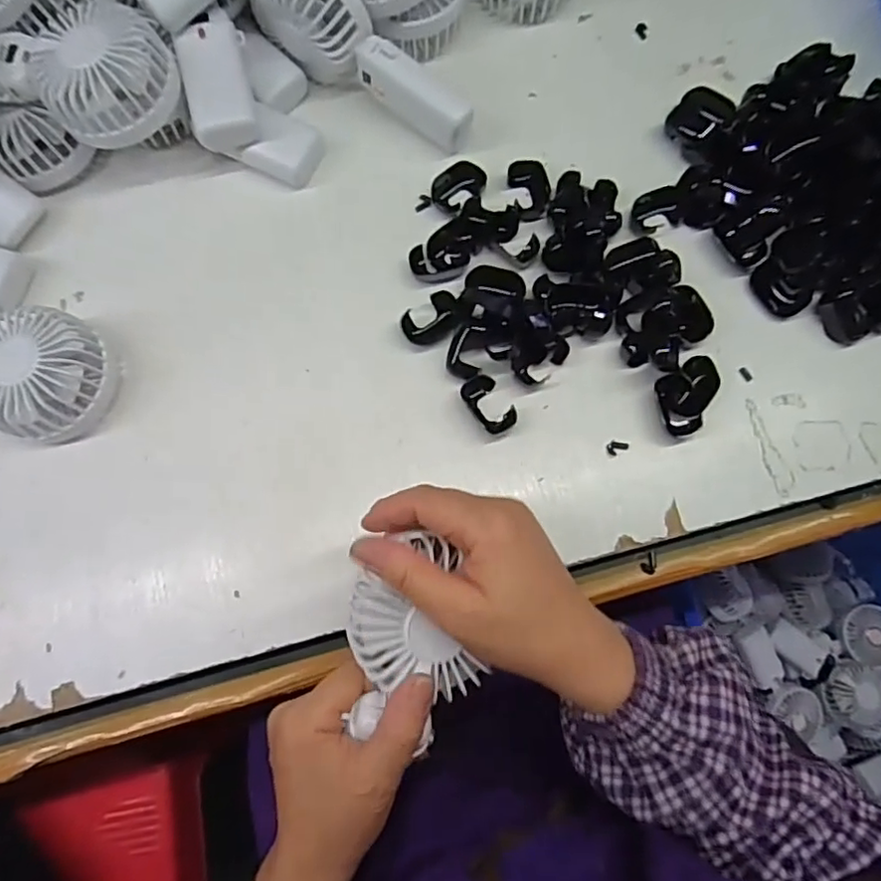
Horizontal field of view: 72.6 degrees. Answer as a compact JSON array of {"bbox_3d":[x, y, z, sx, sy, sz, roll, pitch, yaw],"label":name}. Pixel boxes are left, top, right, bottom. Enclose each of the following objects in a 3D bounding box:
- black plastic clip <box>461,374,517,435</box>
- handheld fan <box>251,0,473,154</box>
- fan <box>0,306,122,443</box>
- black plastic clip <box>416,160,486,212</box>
[{"bbox_3d":[0.033,-0.025,0.408,0.024,0.012,0.043,-33,77,-8],"label":"black plastic clip"},{"bbox_3d":[-0.055,-0.276,0.440,0.177,0.081,0.043,34,78,-7],"label":"handheld fan"},{"bbox_3d":[-0.302,-0.050,0.392,0.174,0.048,0.084,12,76,4],"label":"fan"},{"bbox_3d":[0.008,-0.187,0.448,0.050,0.015,0.028,-39,78,-9],"label":"black plastic clip"}]

